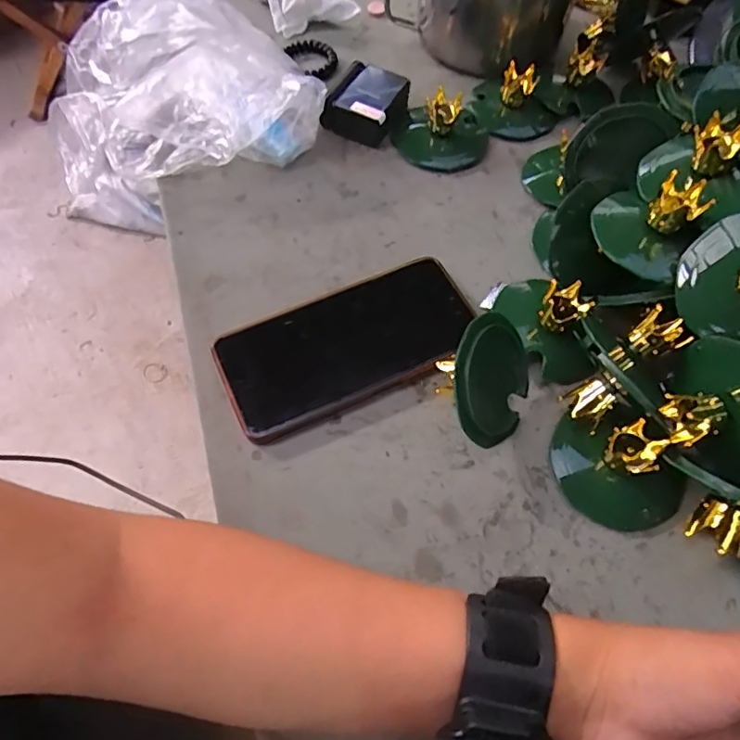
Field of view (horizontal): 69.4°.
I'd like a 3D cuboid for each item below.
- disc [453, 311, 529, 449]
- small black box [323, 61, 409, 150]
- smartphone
[{"bbox_3d":[0.071,0.005,0.310,0.006,0.071,0.066,9,59,48],"label":"disc"},{"bbox_3d":[-0.003,-0.219,0.443,0.051,0.034,0.067,19,63,9],"label":"small black box"},{"bbox_3d":[-0.012,-0.018,0.348,0.165,0.009,0.080,-23,65,-13],"label":"smartphone"}]

